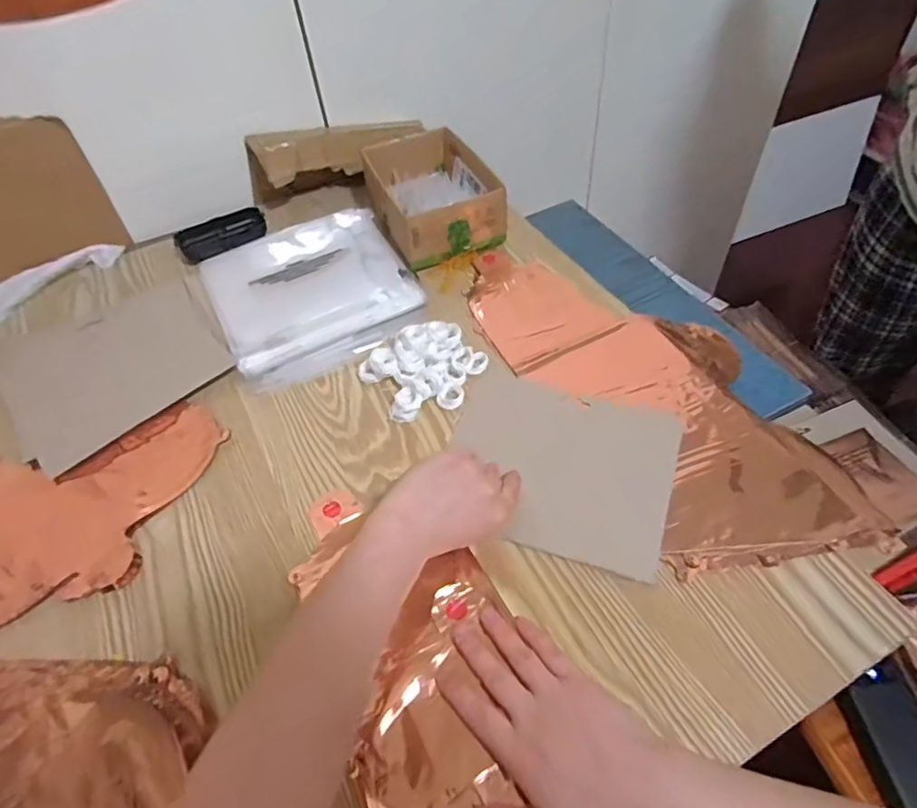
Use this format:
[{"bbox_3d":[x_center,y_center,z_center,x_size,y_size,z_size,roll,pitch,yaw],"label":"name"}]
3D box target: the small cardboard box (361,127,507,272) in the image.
[{"bbox_3d":[-0.034,-0.257,0.715,0.127,0.066,0.193,-20,51,-10],"label":"small cardboard box"}]

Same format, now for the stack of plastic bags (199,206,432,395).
[{"bbox_3d":[-0.165,-0.134,0.652,0.209,0.029,0.230,-24,52,-14],"label":"stack of plastic bags"}]

